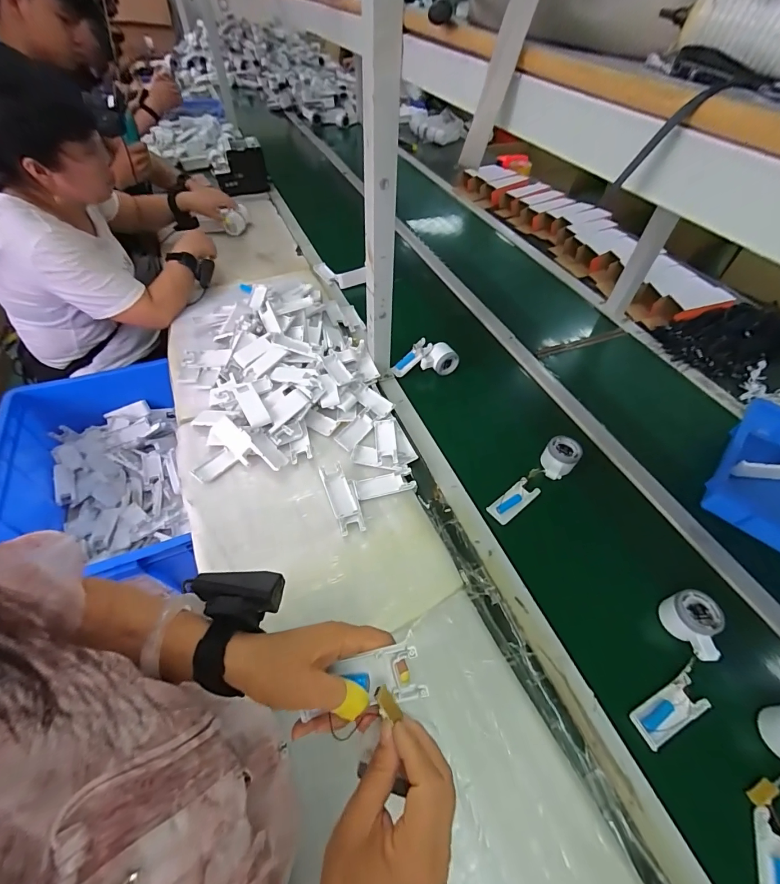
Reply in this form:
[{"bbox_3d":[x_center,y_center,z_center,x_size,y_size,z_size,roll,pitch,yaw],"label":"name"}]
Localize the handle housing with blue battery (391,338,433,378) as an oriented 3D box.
[{"bbox_3d":[0.049,-0.189,0.862,0.105,0.015,0.039,-44,61,4],"label":"handle housing with blue battery"}]

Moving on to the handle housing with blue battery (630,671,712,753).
[{"bbox_3d":[0.356,0.341,0.483,0.104,0.015,0.040,-19,57,-19],"label":"handle housing with blue battery"}]

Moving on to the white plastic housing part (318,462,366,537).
[{"bbox_3d":[-0.079,0.093,0.639,0.046,0.010,0.128,-15,56,-17],"label":"white plastic housing part"}]

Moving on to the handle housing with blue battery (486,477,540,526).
[{"bbox_3d":[0.217,0.103,0.669,0.100,0.013,0.041,-33,63,-27],"label":"handle housing with blue battery"}]

